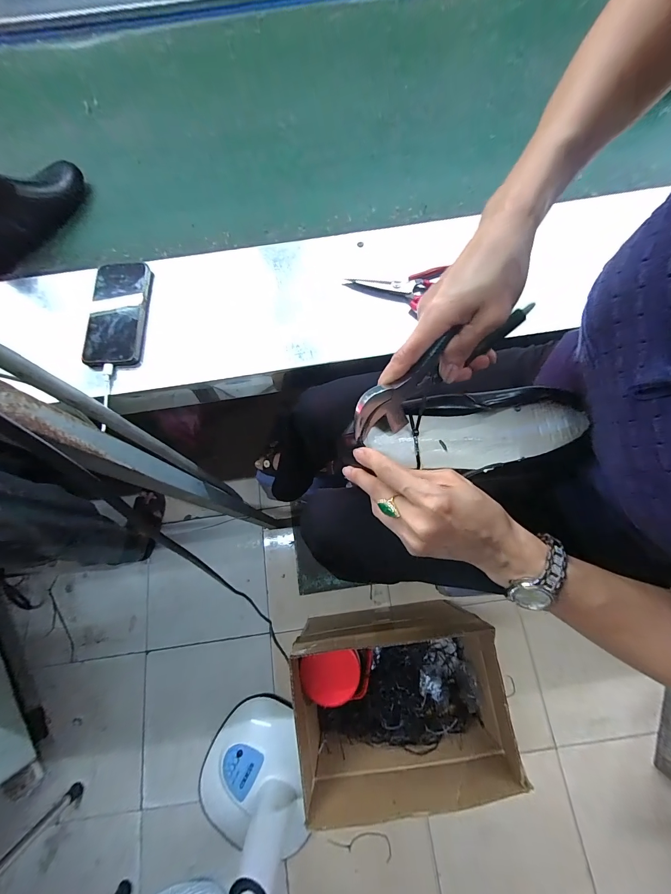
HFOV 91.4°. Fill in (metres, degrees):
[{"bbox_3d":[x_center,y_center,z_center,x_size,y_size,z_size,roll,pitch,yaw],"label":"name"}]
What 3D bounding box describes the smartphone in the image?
[{"bbox_3d":[-0.324,-0.199,0.488,0.080,0.017,0.177,1,76,-4],"label":"smartphone"}]

